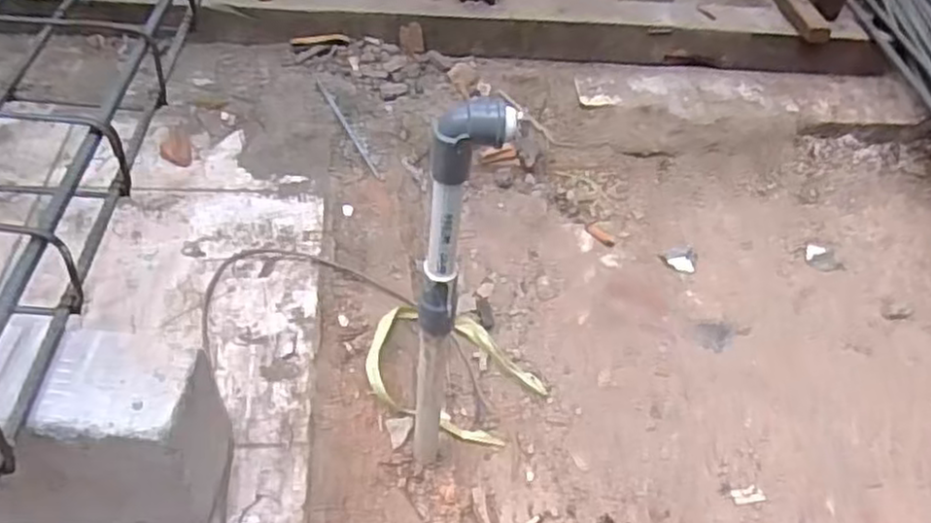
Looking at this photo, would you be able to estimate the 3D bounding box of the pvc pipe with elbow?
[{"bbox_3d":[-0.016,0.056,0.638,0.058,0.453,0.035,10,47,0],"label":"pvc pipe with elbow"}]

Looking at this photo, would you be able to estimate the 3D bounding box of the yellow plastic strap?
[{"bbox_3d":[-0.010,0.130,0.908,0.230,0.048,0.176,25,44,-18],"label":"yellow plastic strap"}]

